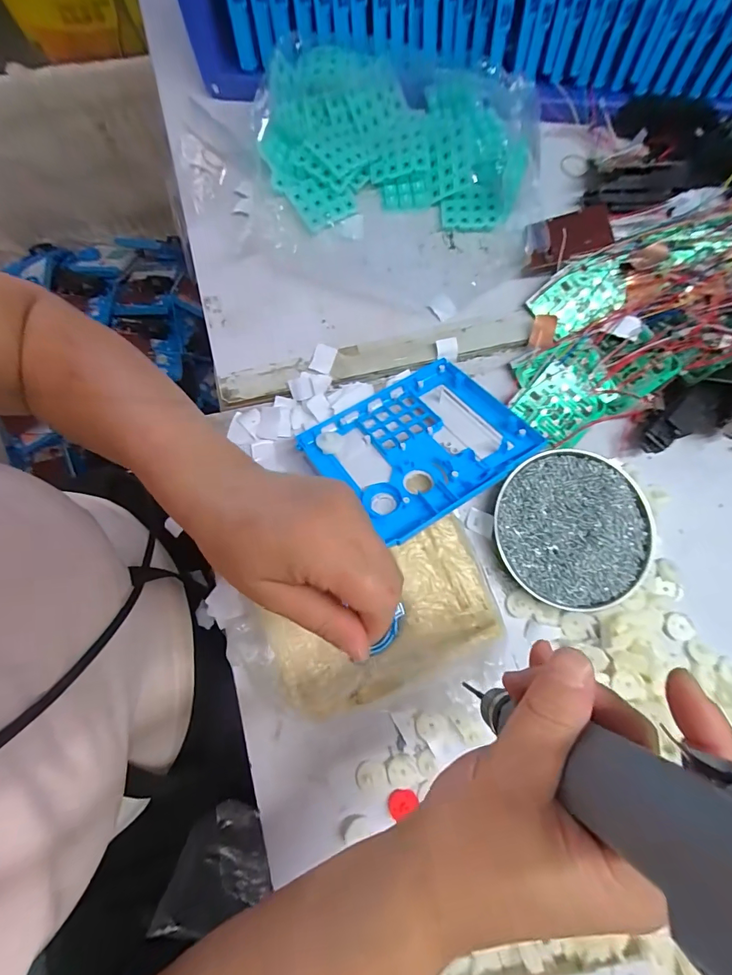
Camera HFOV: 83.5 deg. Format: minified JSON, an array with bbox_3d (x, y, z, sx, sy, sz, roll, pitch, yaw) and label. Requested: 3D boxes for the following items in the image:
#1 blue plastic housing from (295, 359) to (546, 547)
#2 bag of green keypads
[{"bbox_3d":[0.044,-0.036,0.346,0.158,0.014,0.131,-32,60,-12],"label":"blue plastic housing"},{"bbox_3d":[0.035,-0.312,0.393,0.280,0.061,0.226,18,79,2],"label":"bag of green keypads"}]

